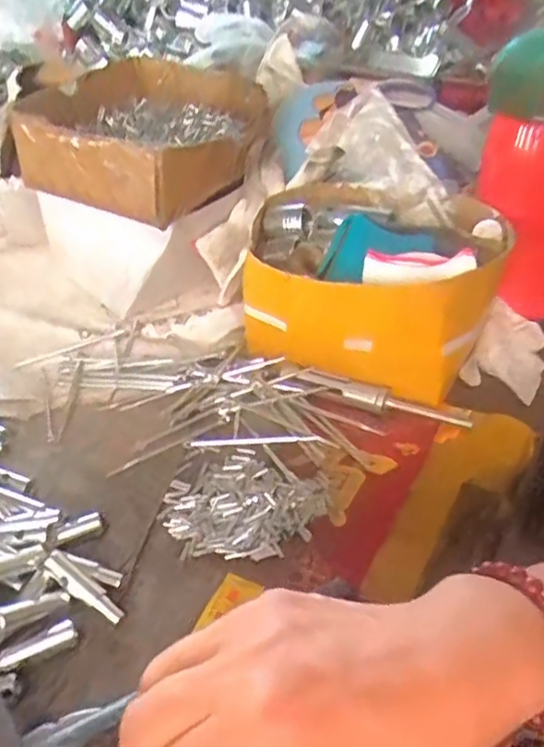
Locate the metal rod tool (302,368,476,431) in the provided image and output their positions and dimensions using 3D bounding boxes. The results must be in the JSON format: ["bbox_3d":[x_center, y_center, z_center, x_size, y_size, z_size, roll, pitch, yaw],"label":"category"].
[{"bbox_3d":[0.075,0.018,0.446,0.120,0.010,0.015,16,42,18],"label":"metal rod tool"}]

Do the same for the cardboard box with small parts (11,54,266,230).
[{"bbox_3d":[-0.102,-0.203,0.546,0.185,0.057,0.181,19,43,21],"label":"cardboard box with small parts"}]

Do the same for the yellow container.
[{"bbox_3d":[0.072,-0.065,0.484,0.179,0.095,0.146,12,41,13],"label":"yellow container"}]

